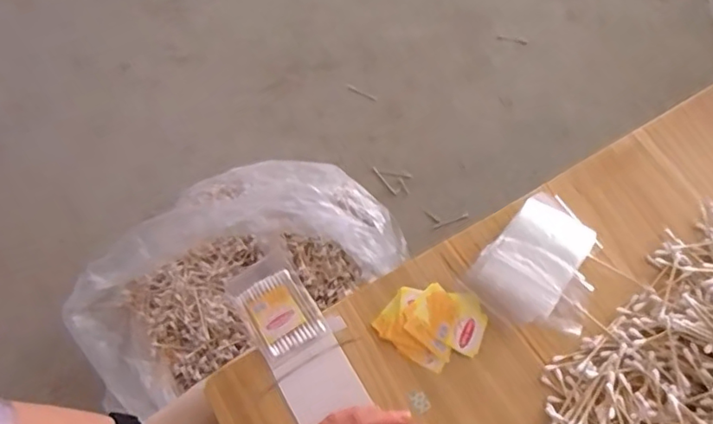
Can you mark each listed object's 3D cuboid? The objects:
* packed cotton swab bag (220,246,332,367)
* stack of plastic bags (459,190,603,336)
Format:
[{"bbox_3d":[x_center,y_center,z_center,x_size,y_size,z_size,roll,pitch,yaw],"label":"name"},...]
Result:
[{"bbox_3d":[-0.071,0.084,0.499,0.062,0.008,0.091,-29,68,-14],"label":"packed cotton swab bag"},{"bbox_3d":[0.170,0.047,0.500,0.098,0.033,0.120,38,69,17],"label":"stack of plastic bags"}]

